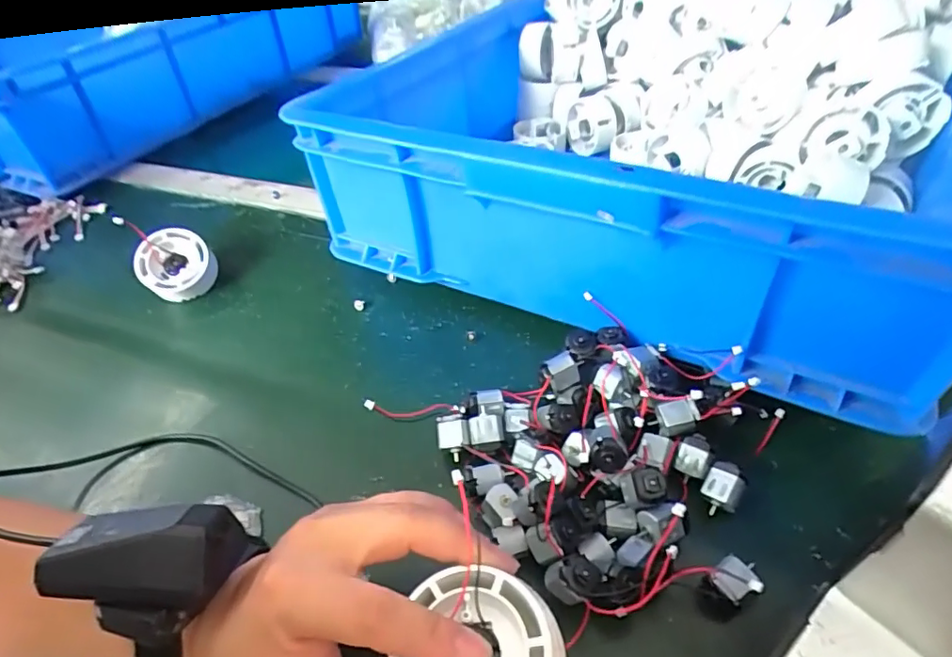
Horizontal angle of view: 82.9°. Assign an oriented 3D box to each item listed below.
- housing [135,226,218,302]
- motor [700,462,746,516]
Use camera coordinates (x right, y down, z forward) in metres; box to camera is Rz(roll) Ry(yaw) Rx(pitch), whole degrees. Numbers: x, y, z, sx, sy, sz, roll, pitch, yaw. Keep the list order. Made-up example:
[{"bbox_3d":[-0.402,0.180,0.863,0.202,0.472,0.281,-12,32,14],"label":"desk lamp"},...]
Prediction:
[{"bbox_3d":[-0.242,-0.051,0.436,0.053,0.025,0.053,1,80,-7],"label":"housing"},{"bbox_3d":[0.131,0.085,0.286,0.018,0.012,0.028,18,70,35],"label":"motor"}]

